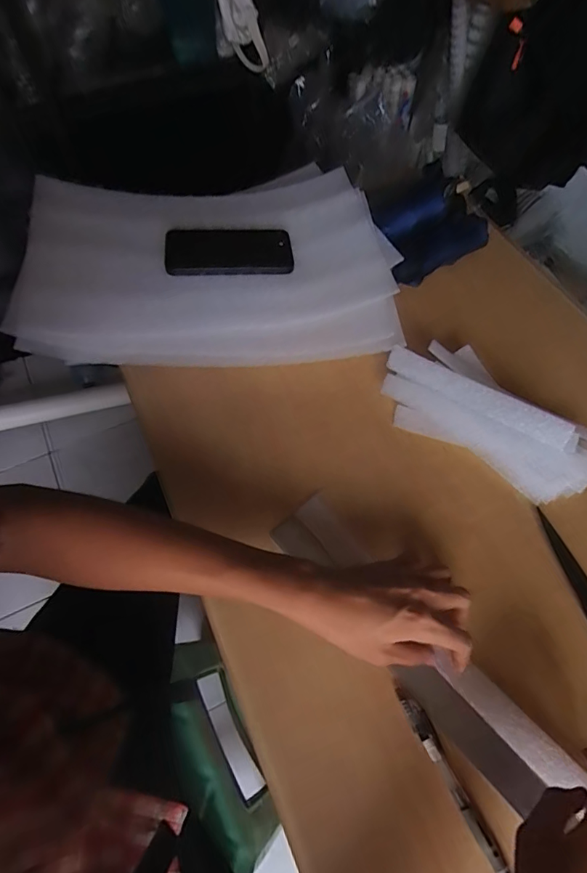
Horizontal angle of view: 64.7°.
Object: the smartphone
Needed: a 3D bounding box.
[{"bbox_3d":[-0.079,-0.233,0.568,0.152,0.012,0.083,-7,60,-4],"label":"smartphone"}]

